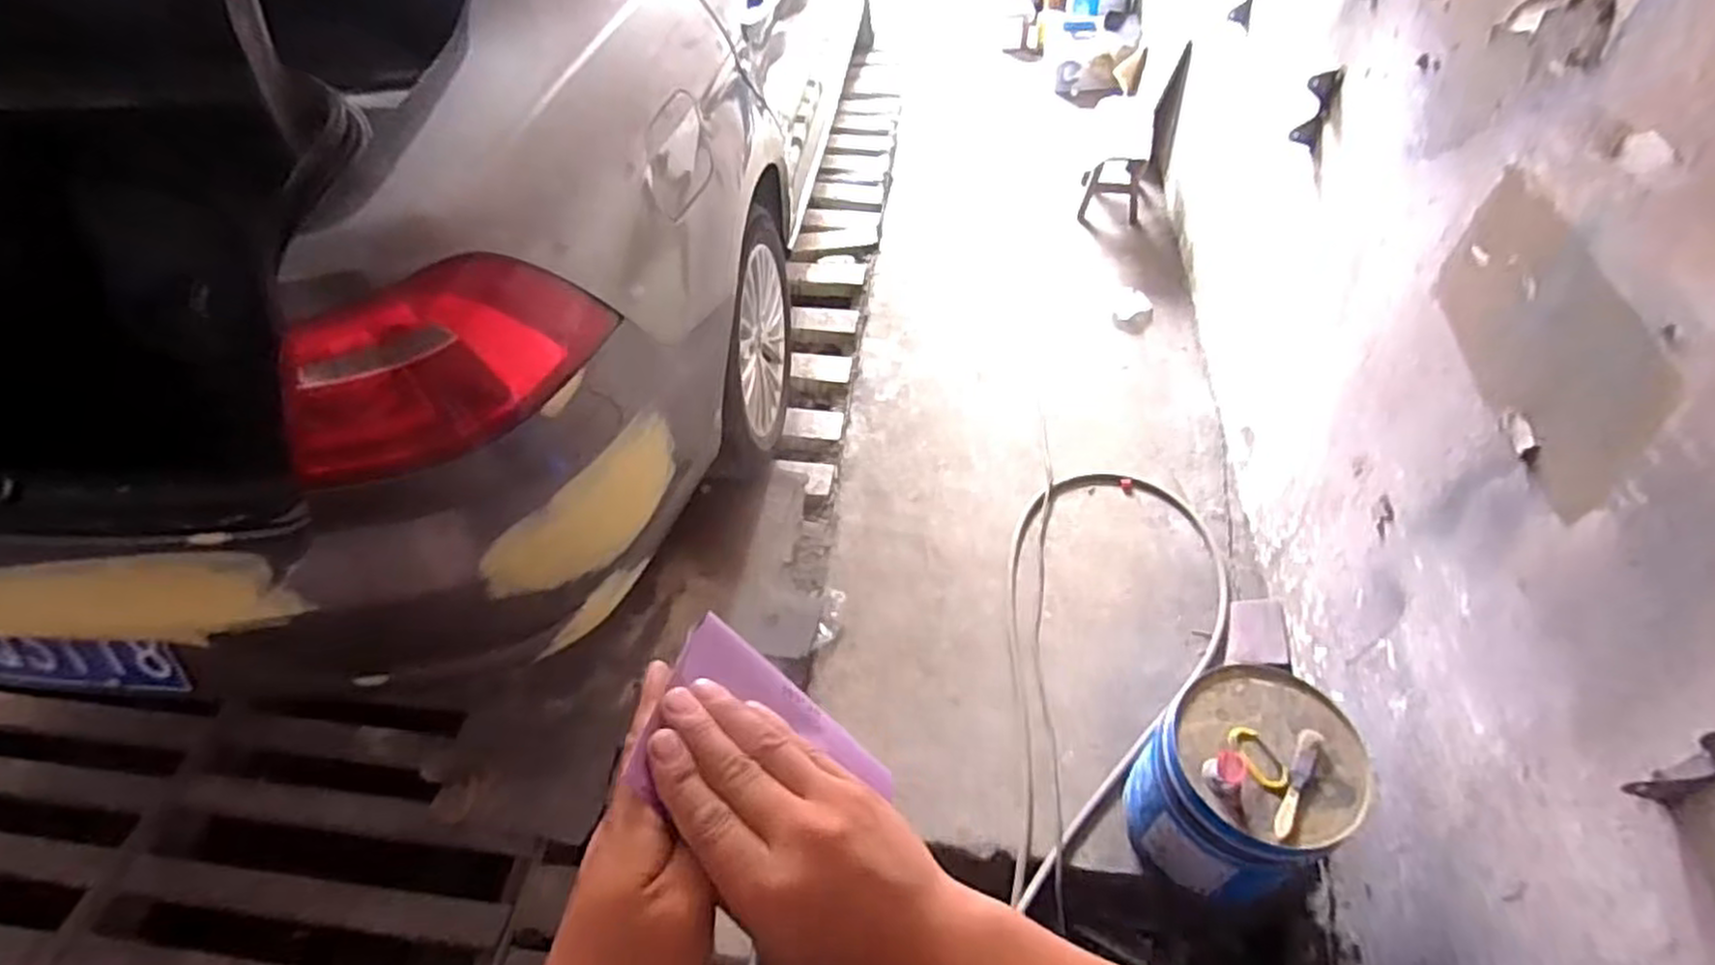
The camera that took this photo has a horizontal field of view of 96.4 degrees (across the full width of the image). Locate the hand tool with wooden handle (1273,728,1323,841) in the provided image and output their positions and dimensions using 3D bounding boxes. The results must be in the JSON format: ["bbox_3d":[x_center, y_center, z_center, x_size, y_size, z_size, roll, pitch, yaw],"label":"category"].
[{"bbox_3d":[0.615,0.417,1.064,0.033,0.013,0.173,24,55,21],"label":"hand tool with wooden handle"}]

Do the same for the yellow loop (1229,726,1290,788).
[{"bbox_3d":[0.582,0.399,1.112,0.051,0.007,0.094,-23,53,-16],"label":"yellow loop"}]

